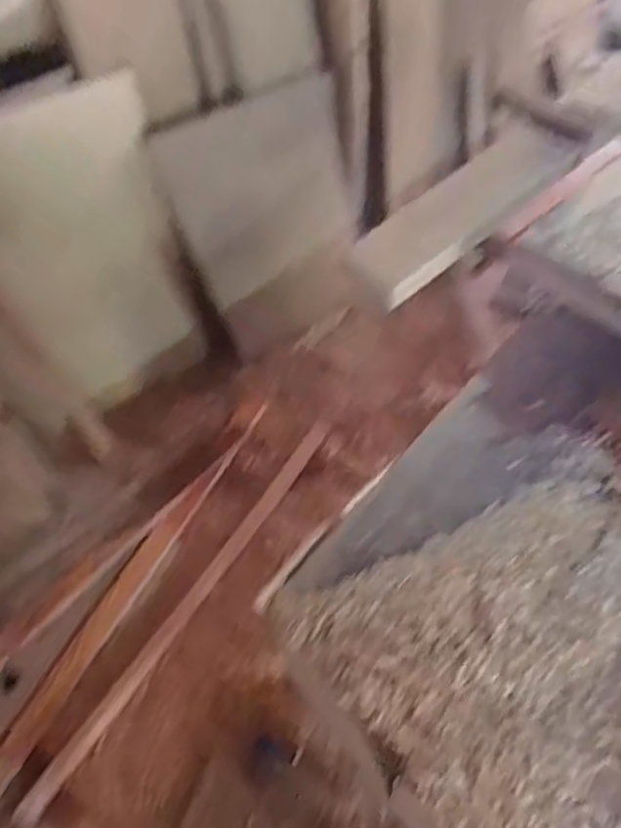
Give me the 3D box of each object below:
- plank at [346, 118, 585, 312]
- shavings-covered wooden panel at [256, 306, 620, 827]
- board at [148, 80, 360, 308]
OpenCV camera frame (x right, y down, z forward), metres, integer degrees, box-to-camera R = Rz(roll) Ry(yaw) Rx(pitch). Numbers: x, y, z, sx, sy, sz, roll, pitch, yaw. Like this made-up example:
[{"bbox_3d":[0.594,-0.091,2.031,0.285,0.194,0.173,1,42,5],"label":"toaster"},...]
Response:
[{"bbox_3d":[0.311,-0.416,1.278,0.578,0.048,0.160,-41,90,-17],"label":"plank"},{"bbox_3d":[0.358,0.247,0.943,0.733,0.071,0.631,-44,60,-5],"label":"shavings-covered wooden panel"},{"bbox_3d":[-0.118,-0.597,1.778,0.492,0.488,0.023,-29,44,-12],"label":"board"}]

